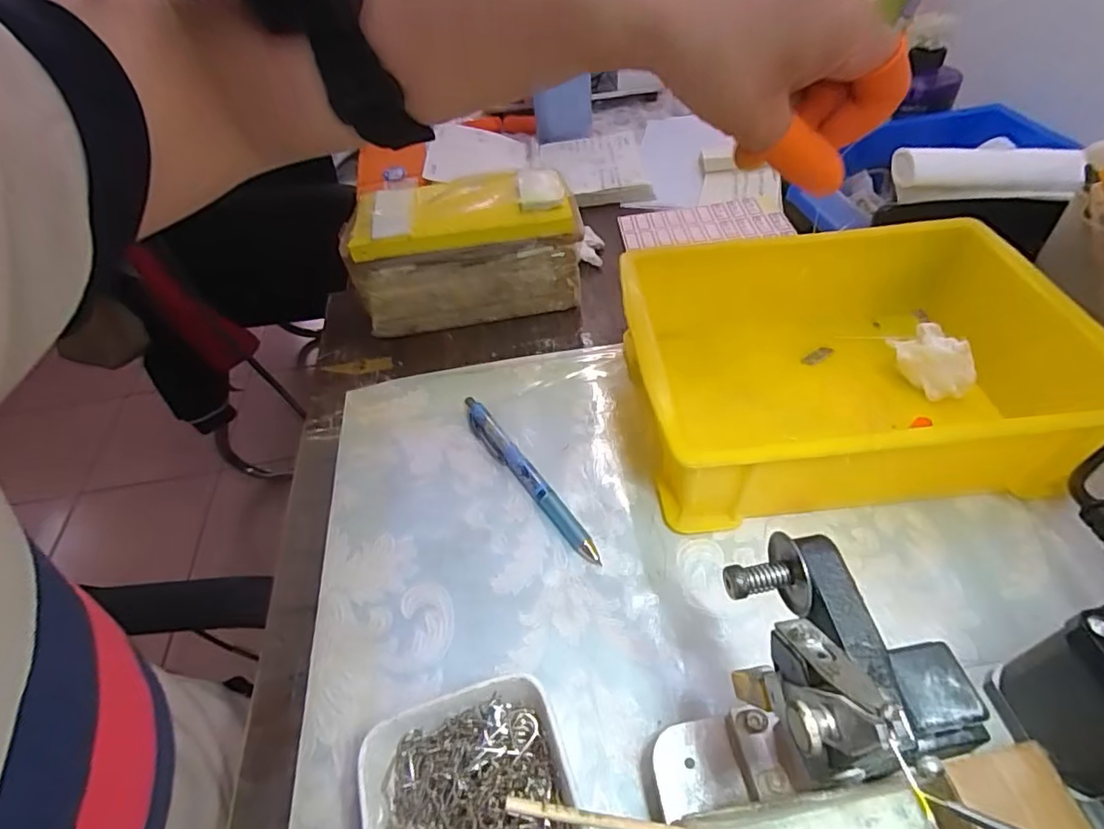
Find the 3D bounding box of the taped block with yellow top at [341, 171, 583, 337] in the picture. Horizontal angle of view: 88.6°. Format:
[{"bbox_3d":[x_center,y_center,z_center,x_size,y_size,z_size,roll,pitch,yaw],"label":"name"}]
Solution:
[{"bbox_3d":[-0.068,-0.125,0.437,0.168,0.093,0.076,-8,48,-2],"label":"taped block with yellow top"}]

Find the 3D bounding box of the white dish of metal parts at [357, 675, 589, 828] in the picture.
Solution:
[{"bbox_3d":[-0.030,0.157,0.225,0.079,0.031,0.077,-17,49,-10],"label":"white dish of metal parts"}]

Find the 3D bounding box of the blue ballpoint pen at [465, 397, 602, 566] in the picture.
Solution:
[{"bbox_3d":[-0.017,0.035,0.343,0.013,0.013,0.141,-30,53,-20],"label":"blue ballpoint pen"}]

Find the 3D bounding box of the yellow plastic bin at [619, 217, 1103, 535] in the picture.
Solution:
[{"bbox_3d":[0.165,-0.028,0.340,0.229,0.075,0.171,-6,48,0],"label":"yellow plastic bin"}]

